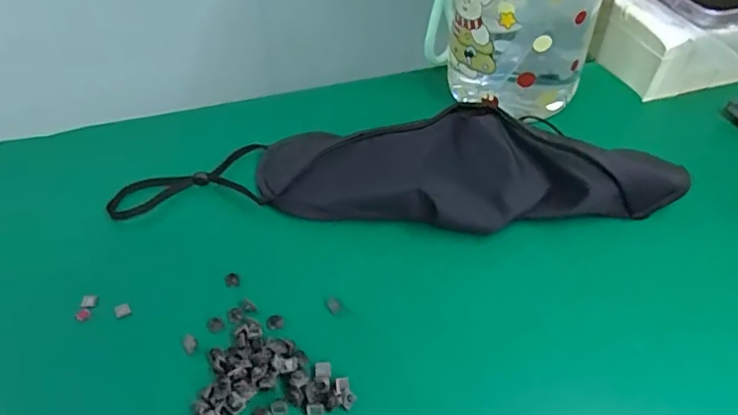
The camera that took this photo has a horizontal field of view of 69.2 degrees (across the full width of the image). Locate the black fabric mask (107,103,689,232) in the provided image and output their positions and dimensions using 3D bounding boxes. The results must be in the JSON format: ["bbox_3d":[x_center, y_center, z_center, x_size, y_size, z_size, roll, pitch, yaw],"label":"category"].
[{"bbox_3d":[0.016,-0.020,0.275,0.268,0.032,0.057,4,46,4],"label":"black fabric mask"}]

